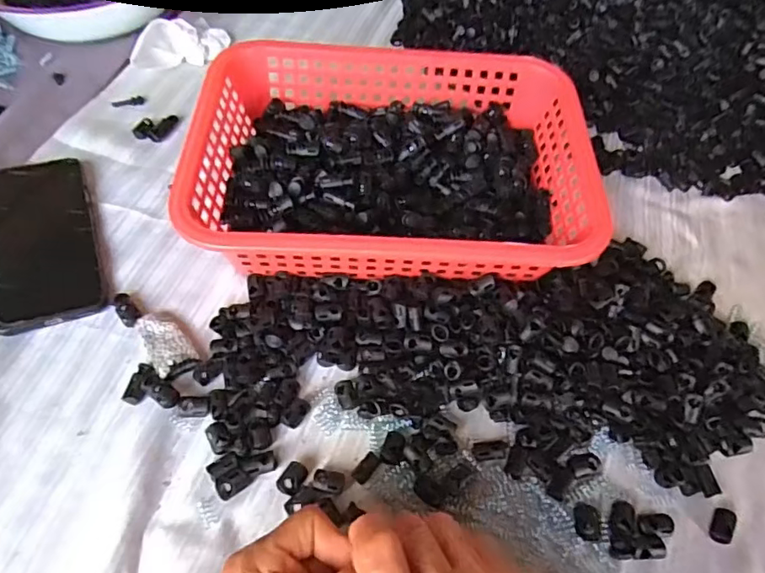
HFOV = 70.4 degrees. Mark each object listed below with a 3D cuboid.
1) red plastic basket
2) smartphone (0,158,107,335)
[{"bbox_3d":[0.006,-0.101,0.444,0.300,0.073,0.201,1,59,-3],"label":"red plastic basket"},{"bbox_3d":[-0.269,-0.040,0.428,0.074,0.012,0.160,-18,62,-14],"label":"smartphone"}]

